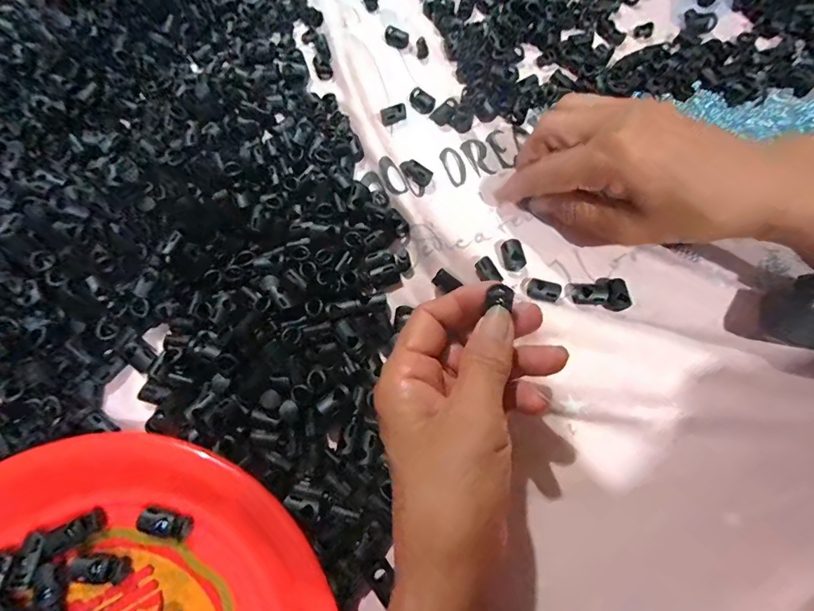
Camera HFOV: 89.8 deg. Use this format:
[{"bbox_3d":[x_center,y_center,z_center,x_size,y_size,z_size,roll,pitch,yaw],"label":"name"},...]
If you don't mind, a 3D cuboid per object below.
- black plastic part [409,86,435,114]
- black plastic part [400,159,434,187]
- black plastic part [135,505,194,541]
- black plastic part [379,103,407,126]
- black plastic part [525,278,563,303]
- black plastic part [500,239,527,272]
[{"bbox_3d":[0.012,-0.161,0.324,0.020,0.012,0.015,43,77,13],"label":"black plastic part"},{"bbox_3d":[0.007,-0.100,0.302,0.014,0.007,0.026,-37,75,-12],"label":"black plastic part"},{"bbox_3d":[-0.134,0.119,0.223,0.028,0.005,0.014,14,72,5],"label":"black plastic part"},{"bbox_3d":[-0.011,-0.150,0.320,0.021,0.005,0.014,-19,72,-6],"label":"black plastic part"},{"bbox_3d":[0.090,-0.010,0.269,0.021,0.005,0.015,18,72,6],"label":"black plastic part"},{"bbox_3d":[0.072,-0.035,0.276,0.014,0.007,0.021,-14,72,-5],"label":"black plastic part"}]

